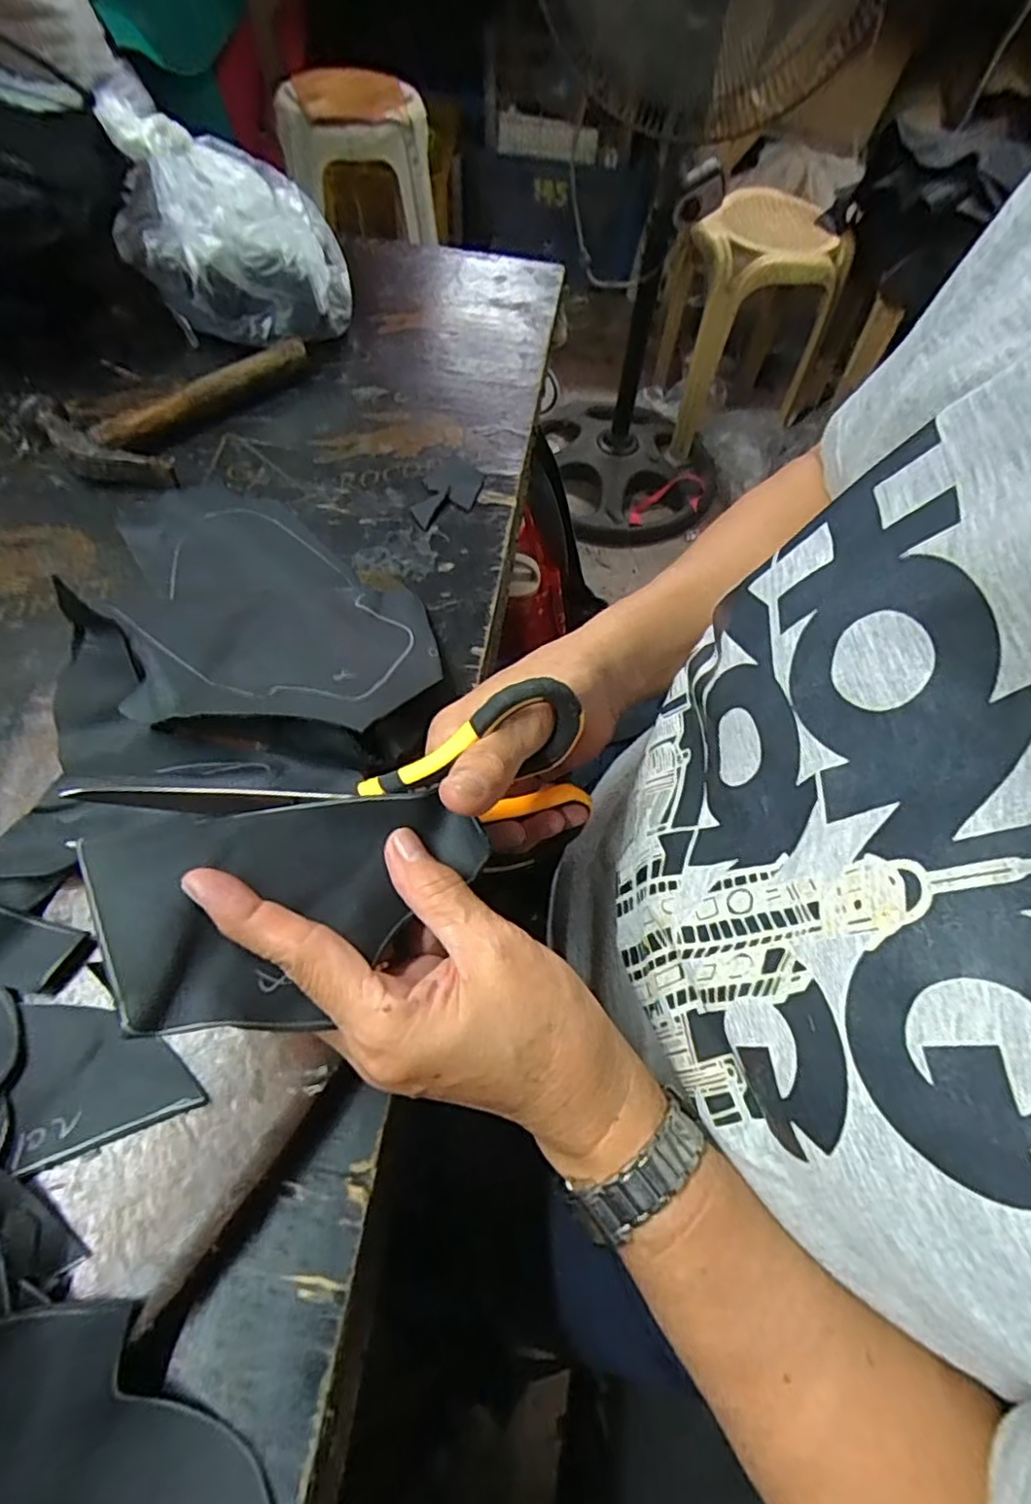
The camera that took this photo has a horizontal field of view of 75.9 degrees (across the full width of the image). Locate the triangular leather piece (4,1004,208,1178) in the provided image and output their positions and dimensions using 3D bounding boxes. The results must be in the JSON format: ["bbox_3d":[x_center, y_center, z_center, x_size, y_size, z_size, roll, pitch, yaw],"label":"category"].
[{"bbox_3d":[-0.155,0.116,0.248,0.061,0.004,0.056,-18,62,-13],"label":"triangular leather piece"}]

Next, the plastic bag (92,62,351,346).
[{"bbox_3d":[-0.219,-0.400,0.504,0.170,0.128,0.118,6,59,1],"label":"plastic bag"}]

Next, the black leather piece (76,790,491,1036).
[{"bbox_3d":[-0.074,0.052,0.232,0.129,0.020,0.076,-4,55,-24],"label":"black leather piece"}]

